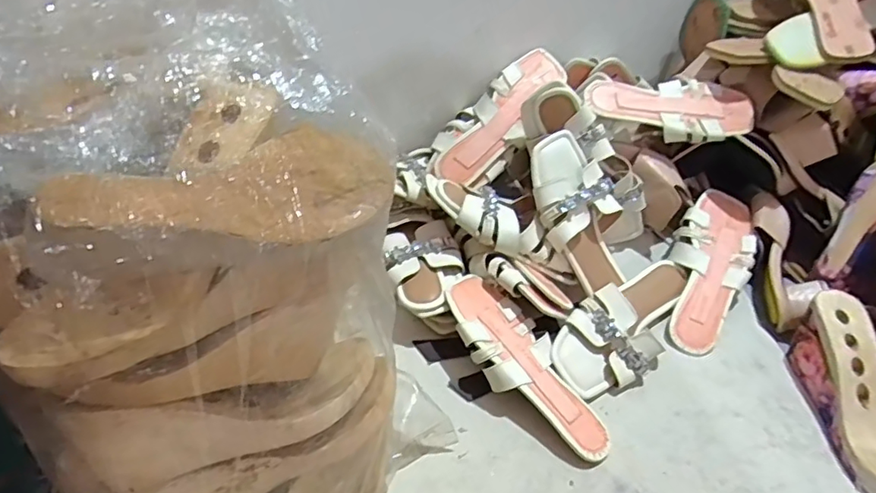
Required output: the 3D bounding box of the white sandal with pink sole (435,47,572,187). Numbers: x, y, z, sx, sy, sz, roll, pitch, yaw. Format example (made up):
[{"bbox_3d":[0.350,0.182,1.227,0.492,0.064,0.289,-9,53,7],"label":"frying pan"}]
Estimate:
[{"bbox_3d":[0.084,-0.173,0.758,0.090,0.045,0.230,35,82,29],"label":"white sandal with pink sole"}]

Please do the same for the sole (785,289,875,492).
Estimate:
[{"bbox_3d":[0.453,0.173,0.595,0.088,0.073,0.241,-1,55,-6],"label":"sole"}]

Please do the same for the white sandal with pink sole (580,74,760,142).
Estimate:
[{"bbox_3d":[0.313,-0.181,0.767,0.235,0.048,0.088,3,71,-6],"label":"white sandal with pink sole"}]

